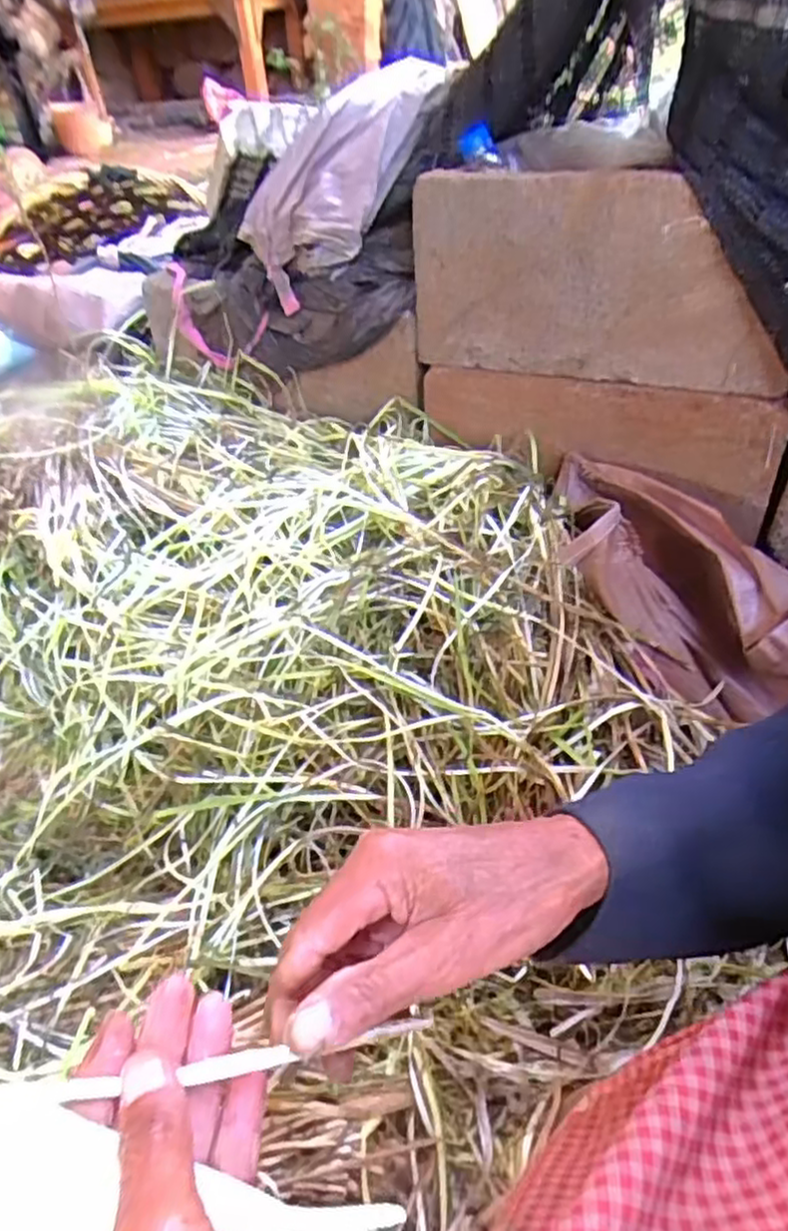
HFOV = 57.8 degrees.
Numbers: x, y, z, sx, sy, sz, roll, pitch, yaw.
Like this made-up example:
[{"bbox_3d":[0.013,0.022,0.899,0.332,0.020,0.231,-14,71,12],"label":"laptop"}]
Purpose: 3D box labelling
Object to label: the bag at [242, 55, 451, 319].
[{"bbox_3d":[-0.054,-0.505,0.806,0.147,0.071,0.295,23,80,29],"label":"bag"}]

